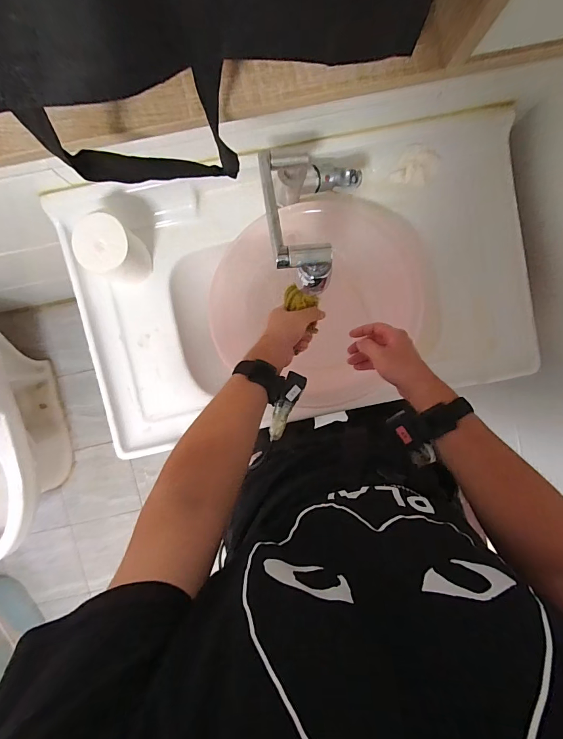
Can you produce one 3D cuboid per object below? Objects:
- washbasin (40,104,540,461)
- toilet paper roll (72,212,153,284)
[{"bbox_3d":[0.043,-0.157,0.700,0.818,0.145,0.493,-11,96,-2],"label":"washbasin"},{"bbox_3d":[-0.273,-0.196,0.620,0.075,0.137,0.087,-6,96,-3],"label":"toilet paper roll"}]

